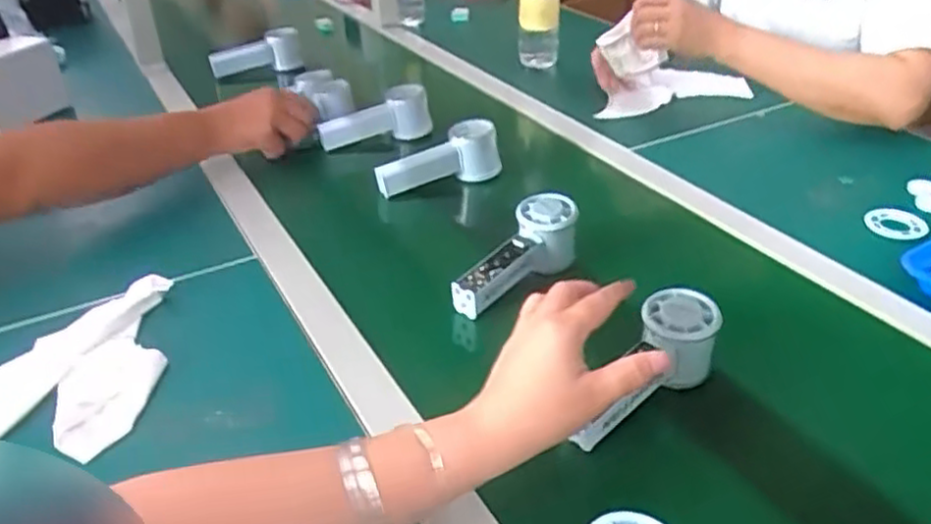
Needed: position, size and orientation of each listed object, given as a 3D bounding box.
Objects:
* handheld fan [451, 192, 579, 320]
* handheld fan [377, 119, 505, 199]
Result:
[{"bbox_3d":[0.046,-0.002,0.687,0.151,0.063,0.051,-41,48,-24],"label":"handheld fan"},{"bbox_3d":[-0.031,-0.113,0.857,0.147,0.068,0.045,-20,35,-3],"label":"handheld fan"}]

